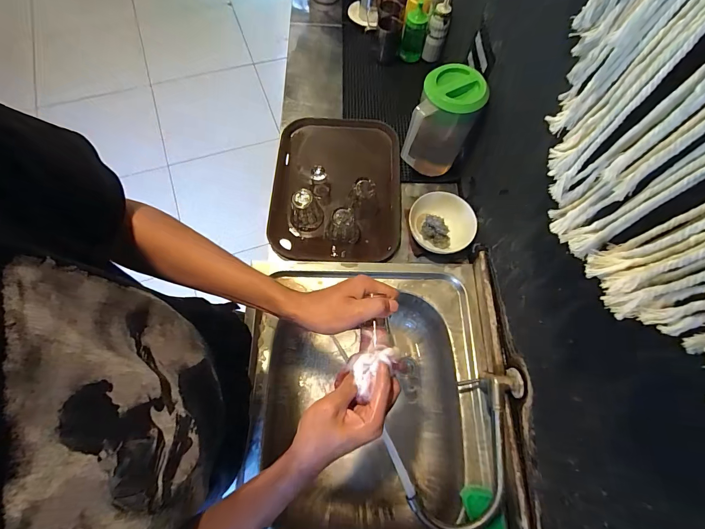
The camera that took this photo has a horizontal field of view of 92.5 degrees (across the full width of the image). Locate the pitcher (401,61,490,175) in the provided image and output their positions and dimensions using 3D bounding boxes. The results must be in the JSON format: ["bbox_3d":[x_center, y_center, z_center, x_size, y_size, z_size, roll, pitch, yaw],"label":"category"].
[{"bbox_3d":[0.195,-0.299,0.761,0.124,0.221,0.142,28,69,10],"label":"pitcher"}]

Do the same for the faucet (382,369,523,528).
[{"bbox_3d":[0.197,0.312,0.562,0.253,0.115,0.186,-27,70,-13],"label":"faucet"}]

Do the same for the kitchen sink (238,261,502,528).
[{"bbox_3d":[0.027,0.279,0.688,0.448,0.198,0.565,3,67,-1],"label":"kitchen sink"}]

